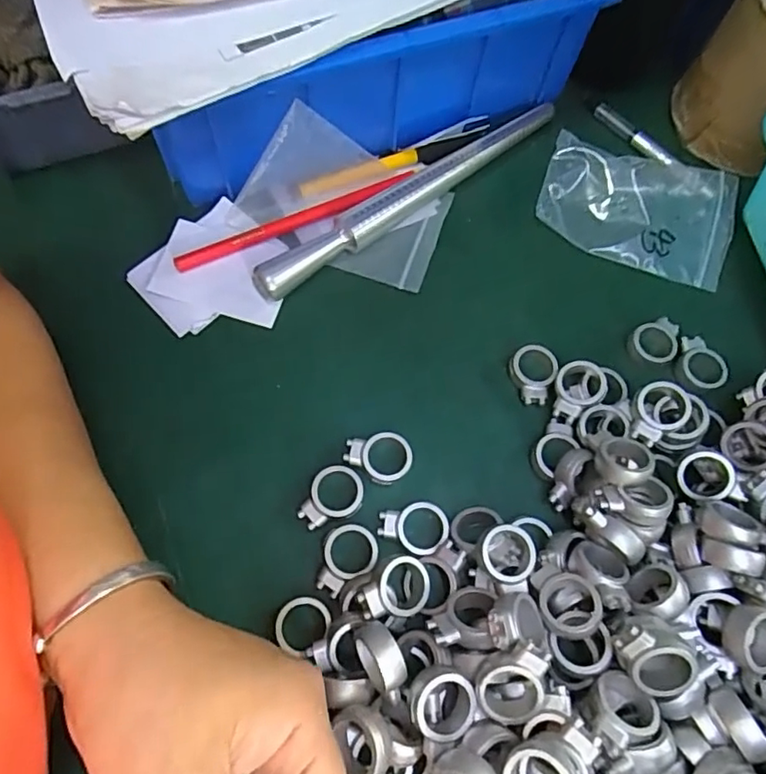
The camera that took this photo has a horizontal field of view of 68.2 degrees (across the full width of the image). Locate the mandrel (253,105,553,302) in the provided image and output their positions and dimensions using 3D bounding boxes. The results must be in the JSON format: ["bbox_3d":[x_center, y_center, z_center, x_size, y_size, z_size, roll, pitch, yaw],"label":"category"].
[{"bbox_3d":[0.020,-0.122,0.351,0.228,0.021,0.017,-37,73,-18],"label":"mandrel"}]

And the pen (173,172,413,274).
[{"bbox_3d":[-0.052,-0.099,0.340,0.149,0.012,0.014,-22,70,-13],"label":"pen"}]

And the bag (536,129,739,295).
[{"bbox_3d":[0.162,-0.115,0.361,0.119,0.024,0.077,19,66,5],"label":"bag"}]

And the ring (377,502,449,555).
[{"bbox_3d":[0.015,0.069,0.275,0.034,0.008,0.025,-2,67,-1],"label":"ring"}]

